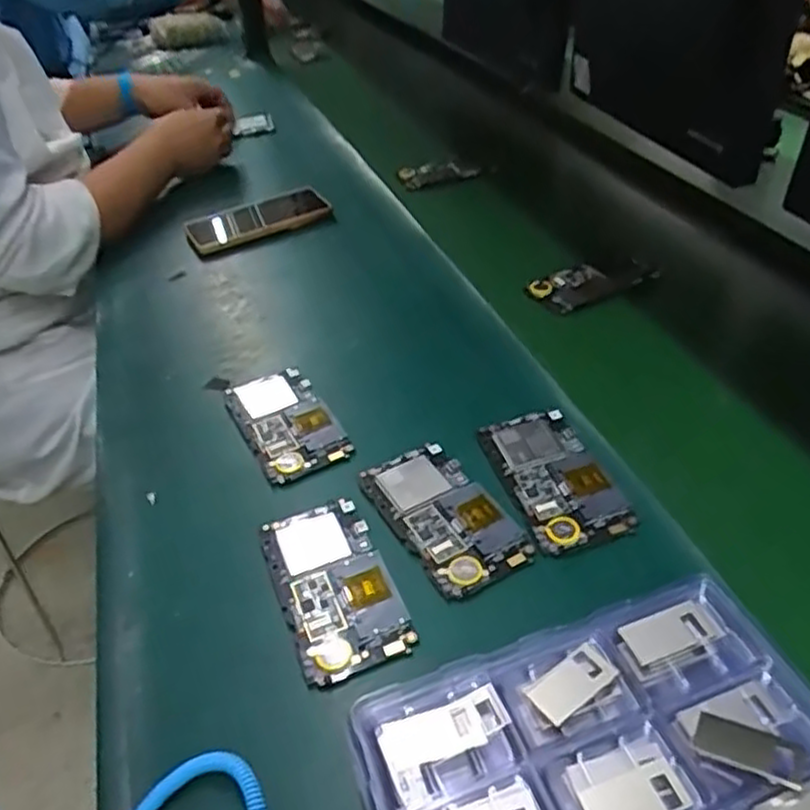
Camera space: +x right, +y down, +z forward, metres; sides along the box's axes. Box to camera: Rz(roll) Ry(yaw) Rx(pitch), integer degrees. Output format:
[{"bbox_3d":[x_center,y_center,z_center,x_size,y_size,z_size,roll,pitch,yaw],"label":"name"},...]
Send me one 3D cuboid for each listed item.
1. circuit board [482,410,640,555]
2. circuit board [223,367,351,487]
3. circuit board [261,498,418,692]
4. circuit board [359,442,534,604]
[{"bbox_3d":[0.100,0.048,0.505,0.065,0.005,0.124,-13,40,-11],"label":"circuit board"},{"bbox_3d":[-0.094,0.010,0.583,0.069,0.014,0.128,-20,41,-19],"label":"circuit board"},{"bbox_3d":[-0.044,0.108,0.455,0.066,0.004,0.126,-16,40,-15],"label":"circuit board"},{"bbox_3d":[0.025,0.071,0.489,0.066,0.007,0.124,-23,42,-23],"label":"circuit board"}]

